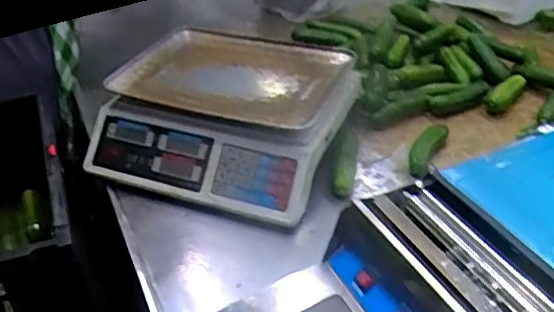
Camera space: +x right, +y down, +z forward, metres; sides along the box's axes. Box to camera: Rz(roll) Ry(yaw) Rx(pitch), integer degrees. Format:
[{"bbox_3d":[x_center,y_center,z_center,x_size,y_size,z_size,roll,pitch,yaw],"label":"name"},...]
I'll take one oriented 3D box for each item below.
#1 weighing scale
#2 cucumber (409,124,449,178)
[{"bbox_3d":[-0.073,-0.070,0.927,0.347,0.097,0.325,14,39,22],"label":"weighing scale"},{"bbox_3d":[0.232,-0.013,0.916,0.033,0.028,0.117,19,41,27],"label":"cucumber"}]

